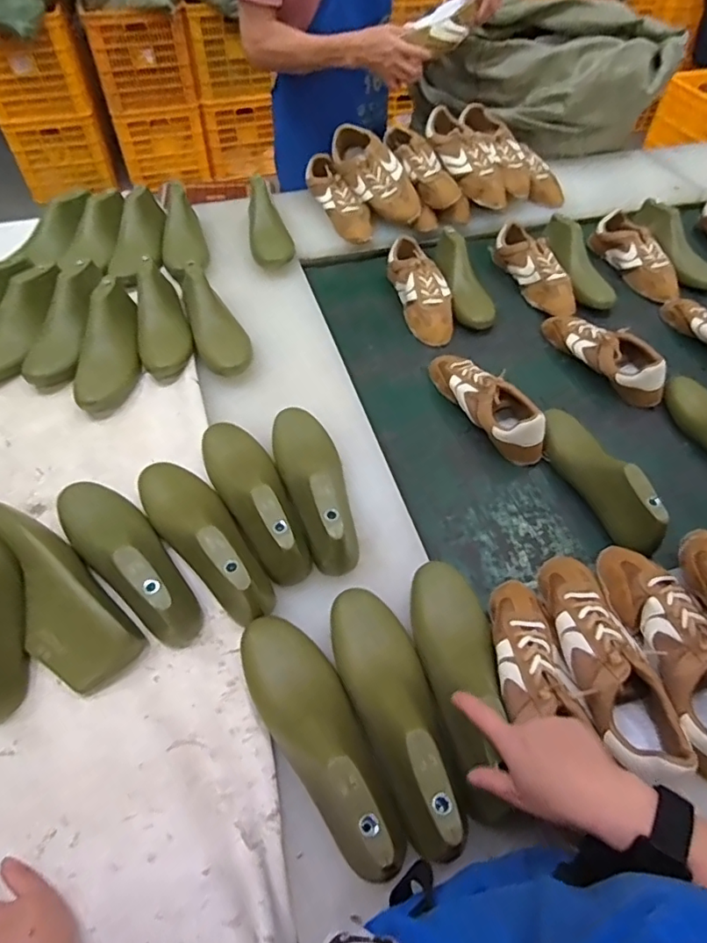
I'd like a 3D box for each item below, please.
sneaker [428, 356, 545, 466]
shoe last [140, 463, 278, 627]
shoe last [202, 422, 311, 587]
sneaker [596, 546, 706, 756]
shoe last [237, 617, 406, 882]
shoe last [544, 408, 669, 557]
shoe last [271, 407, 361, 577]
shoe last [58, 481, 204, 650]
[{"bbox_3d":[0.215,-0.113,0.868,0.094,0.082,0.240,-24,57,-17],"label":"sneaker"},{"bbox_3d":[-0.183,0.062,0.646,0.081,0.082,0.256,-32,59,-22],"label":"shoe last"},{"bbox_3d":[-0.127,0.014,0.686,0.083,0.076,0.258,-24,56,-17],"label":"shoe last"},{"bbox_3d":[0.342,0.183,0.588,0.093,0.084,0.243,-12,54,-9],"label":"sneaker"},{"bbox_3d":[-0.032,0.237,0.509,0.081,0.072,0.251,-28,58,-20],"label":"shoe last"},{"bbox_3d":[0.346,0.004,0.773,0.066,0.091,0.262,-8,53,-6],"label":"shoe last"},{"bbox_3d":[-0.050,0.003,0.698,0.081,0.085,0.255,-14,54,-10],"label":"shoe last"},{"bbox_3d":[-0.270,0.084,0.635,0.260,0.089,0.082,38,62,25],"label":"shoe last"}]

